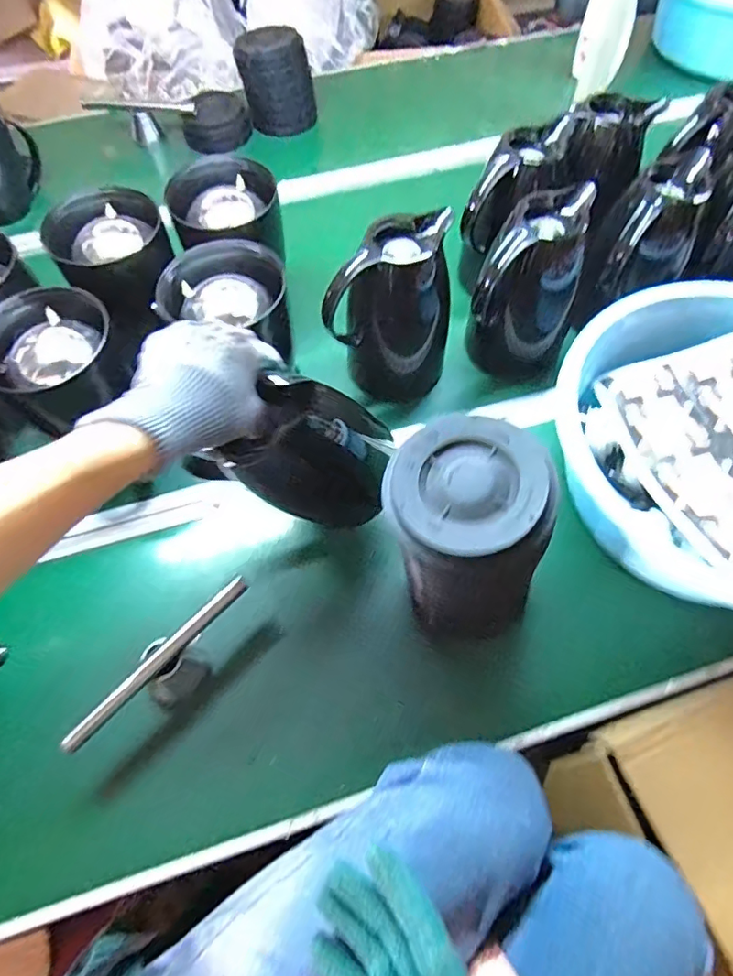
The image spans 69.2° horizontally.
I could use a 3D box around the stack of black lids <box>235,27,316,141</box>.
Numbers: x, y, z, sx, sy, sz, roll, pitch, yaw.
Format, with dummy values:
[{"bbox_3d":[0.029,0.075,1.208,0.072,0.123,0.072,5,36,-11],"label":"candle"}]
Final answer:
[{"bbox_3d":[-0.163,-0.747,0.967,0.132,0.134,0.115,-5,61,-2],"label":"stack of black lids"}]

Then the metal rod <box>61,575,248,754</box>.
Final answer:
[{"bbox_3d":[-0.190,0.158,0.490,0.016,0.013,0.200,39,68,19],"label":"metal rod"}]

